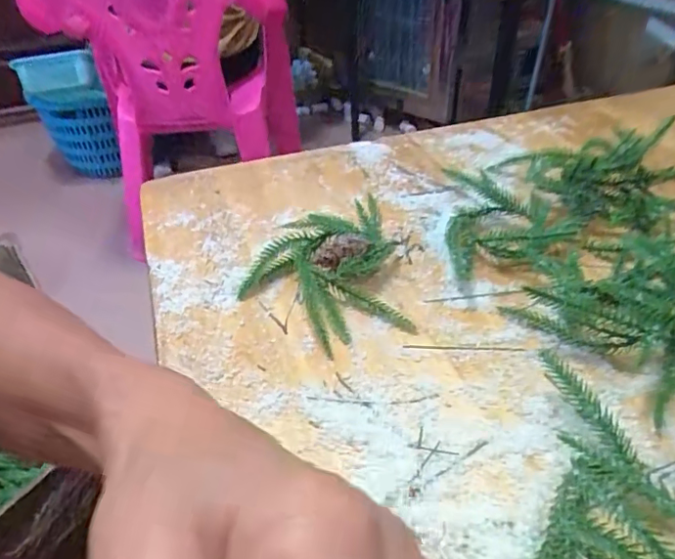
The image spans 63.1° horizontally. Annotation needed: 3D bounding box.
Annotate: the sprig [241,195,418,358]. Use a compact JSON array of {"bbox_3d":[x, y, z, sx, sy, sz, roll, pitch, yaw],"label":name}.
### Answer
[{"bbox_3d":[-0.014,-0.008,0.383,0.103,0.028,0.126,-9,40,-6],"label":"sprig"}]

